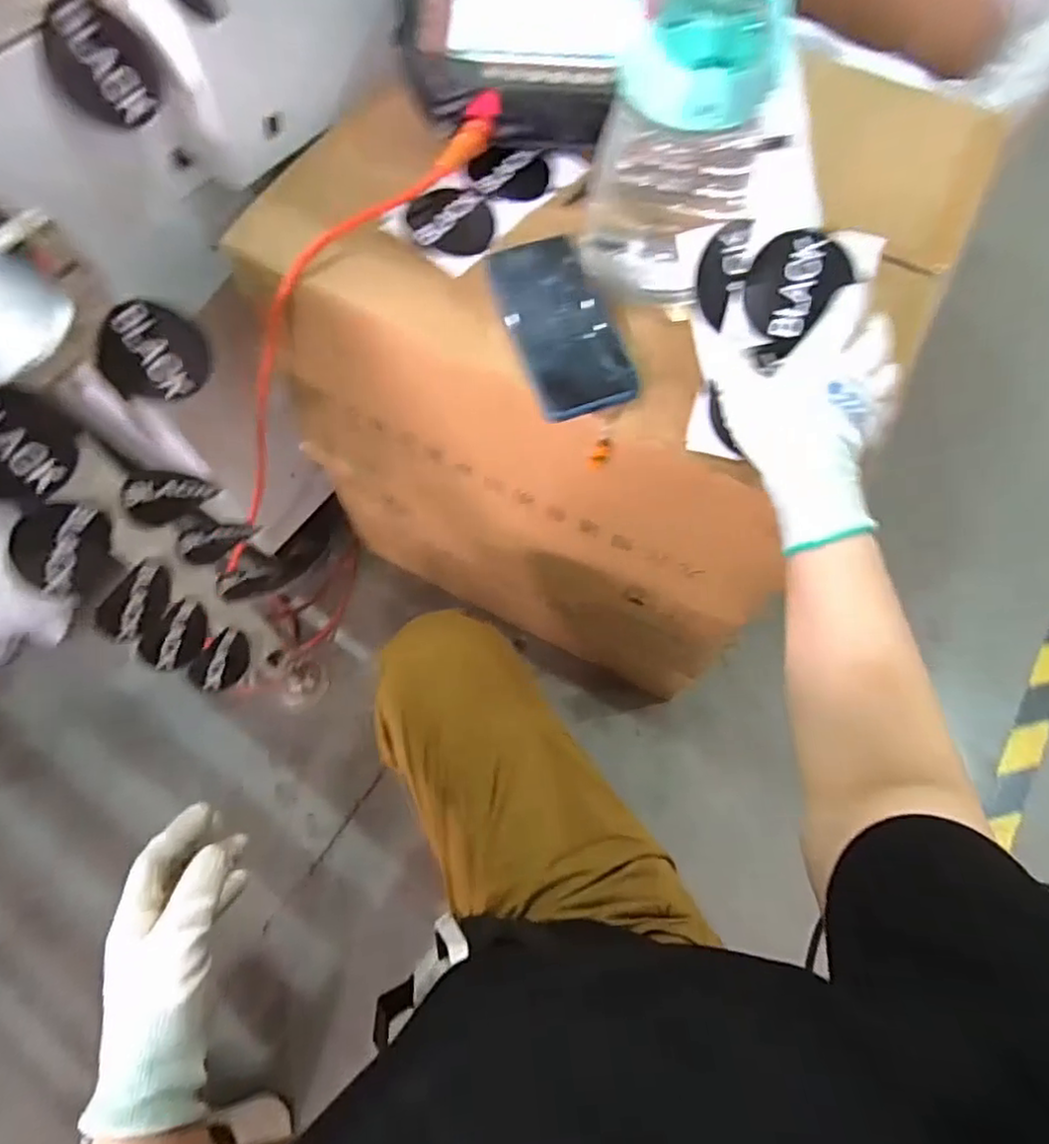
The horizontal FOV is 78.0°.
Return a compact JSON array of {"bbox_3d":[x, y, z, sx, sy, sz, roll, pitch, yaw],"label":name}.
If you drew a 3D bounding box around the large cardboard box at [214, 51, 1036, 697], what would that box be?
[{"bbox_3d":[0.088,-0.248,0.814,0.532,0.528,0.537,22,68,9],"label":"large cardboard box"}]

